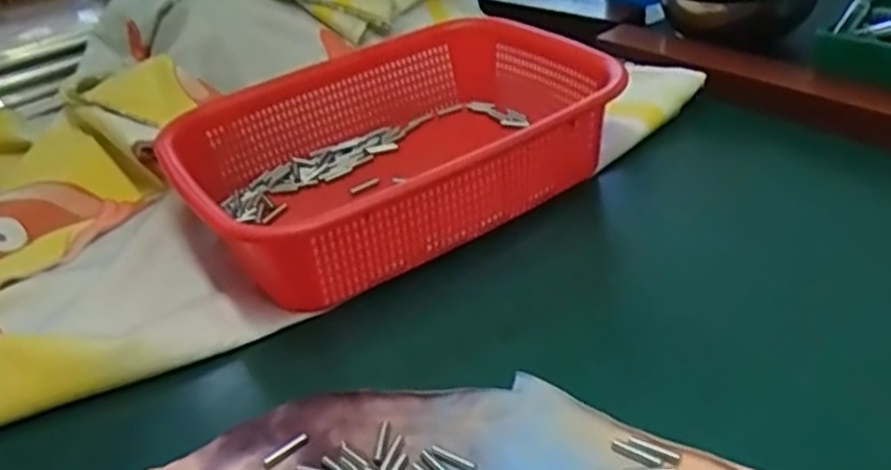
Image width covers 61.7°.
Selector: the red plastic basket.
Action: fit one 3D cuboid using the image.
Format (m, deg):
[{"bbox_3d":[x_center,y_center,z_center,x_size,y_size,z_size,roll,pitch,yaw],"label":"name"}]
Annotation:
[{"bbox_3d":[-0.033,-0.062,0.520,0.288,0.083,0.209,-24,37,-18],"label":"red plastic basket"}]

